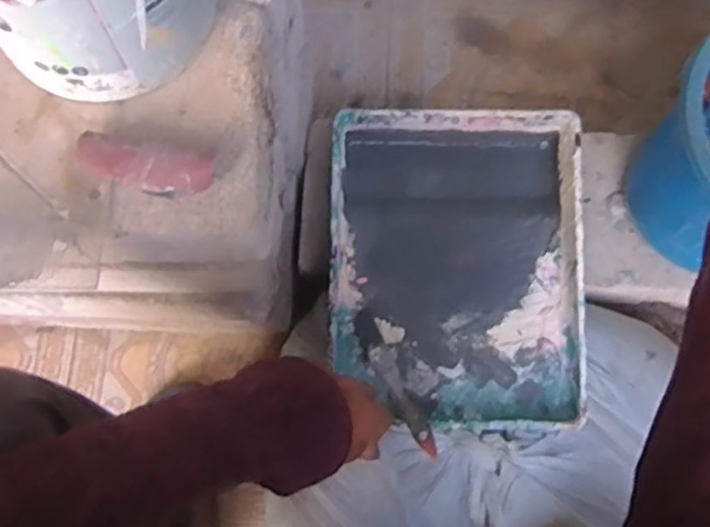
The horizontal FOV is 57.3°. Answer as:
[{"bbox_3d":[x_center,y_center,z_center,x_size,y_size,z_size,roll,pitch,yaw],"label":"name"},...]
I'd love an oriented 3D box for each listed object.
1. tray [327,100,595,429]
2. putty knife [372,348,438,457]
[{"bbox_3d":[0.112,0.003,0.742,0.273,0.077,0.350,1,75,1],"label":"tray"},{"bbox_3d":[0.053,0.153,0.711,0.027,0.022,0.123,-27,68,-7],"label":"putty knife"}]

